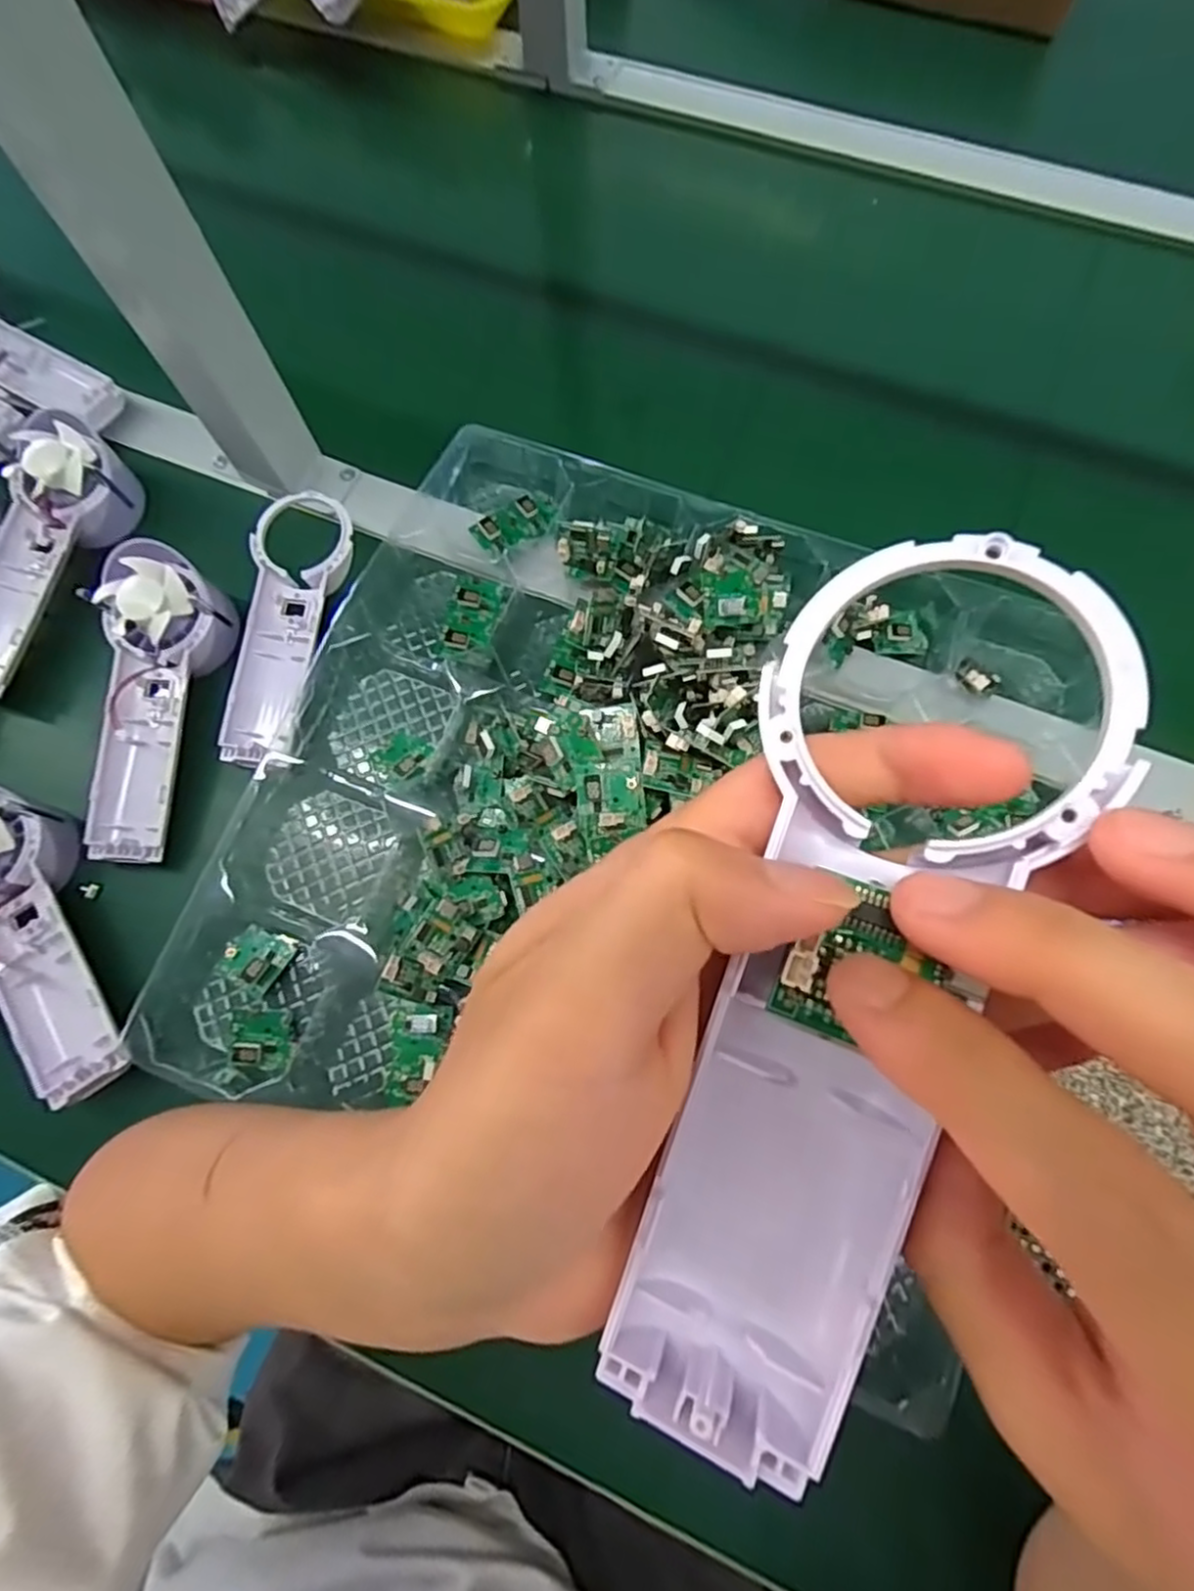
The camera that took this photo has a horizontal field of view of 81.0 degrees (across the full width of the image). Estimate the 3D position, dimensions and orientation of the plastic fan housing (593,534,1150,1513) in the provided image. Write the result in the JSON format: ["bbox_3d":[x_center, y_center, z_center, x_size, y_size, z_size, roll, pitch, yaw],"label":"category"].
[{"bbox_3d":[0.046,0.039,0.130,0.058,0.021,0.172,17,94,6],"label":"plastic fan housing"}]

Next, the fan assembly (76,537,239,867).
[{"bbox_3d":[-0.260,-0.052,0.406,0.063,0.042,0.179,7,87,4],"label":"fan assembly"}]

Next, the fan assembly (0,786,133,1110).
[{"bbox_3d":[-0.293,0.065,0.355,0.067,0.033,0.180,-40,76,-10],"label":"fan assembly"}]

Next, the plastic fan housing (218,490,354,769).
[{"bbox_3d":[-0.187,-0.103,0.423,0.057,0.023,0.174,6,74,4],"label":"plastic fan housing"}]

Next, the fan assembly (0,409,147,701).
[{"bbox_3d":[-0.352,-0.149,0.430,0.060,0.045,0.176,19,75,7],"label":"fan assembly"}]

